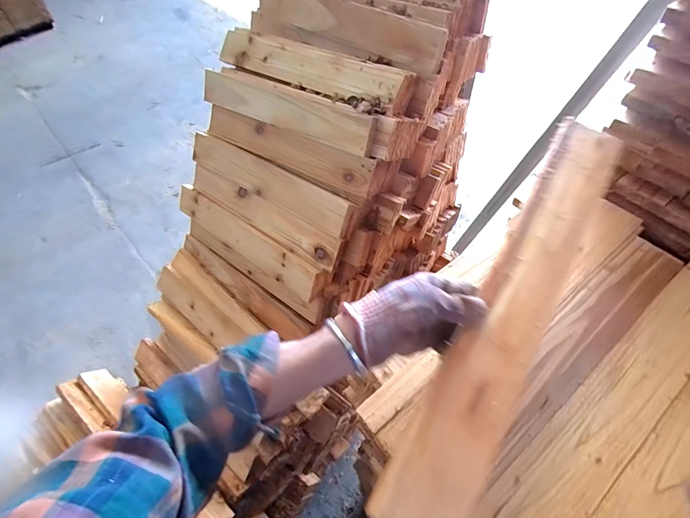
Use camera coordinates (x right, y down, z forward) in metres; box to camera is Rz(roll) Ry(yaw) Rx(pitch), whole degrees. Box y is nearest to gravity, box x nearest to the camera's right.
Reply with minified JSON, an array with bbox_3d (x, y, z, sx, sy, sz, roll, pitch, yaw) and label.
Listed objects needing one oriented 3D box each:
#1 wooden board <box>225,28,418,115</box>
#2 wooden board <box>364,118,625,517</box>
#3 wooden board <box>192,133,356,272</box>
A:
[{"bbox_3d":[-0.081,-0.388,0.754,0.474,0.052,0.081,30,102,28],"label":"wooden board"},{"bbox_3d":[0.177,0.037,0.375,0.075,0.009,0.483,31,70,10],"label":"wooden board"},{"bbox_3d":[-0.179,-0.138,0.808,0.456,0.146,0.028,32,21,25],"label":"wooden board"}]

